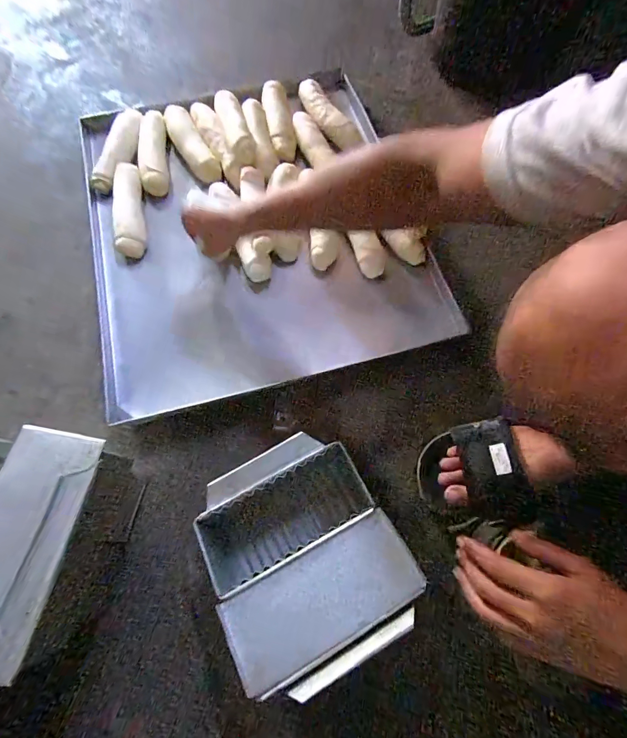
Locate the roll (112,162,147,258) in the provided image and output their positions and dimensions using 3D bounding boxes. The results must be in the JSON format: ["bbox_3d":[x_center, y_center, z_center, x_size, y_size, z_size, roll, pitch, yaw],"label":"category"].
[{"bbox_3d":[-0.328,-0.284,0.678,0.050,0.045,0.189,-9,68,-4],"label":"roll"}]

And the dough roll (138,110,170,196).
[{"bbox_3d":[-0.303,-0.411,0.725,0.049,0.046,0.186,-10,68,-4],"label":"dough roll"}]

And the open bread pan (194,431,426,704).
[{"bbox_3d":[-0.016,0.213,0.449,0.204,0.081,0.228,-28,70,-11],"label":"open bread pan"}]

